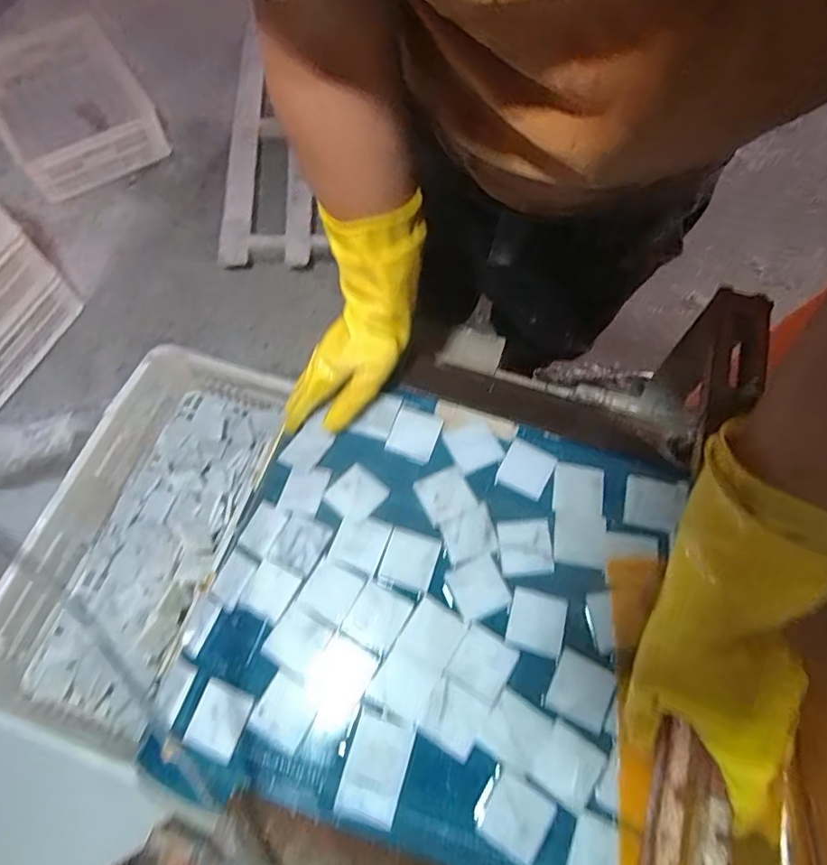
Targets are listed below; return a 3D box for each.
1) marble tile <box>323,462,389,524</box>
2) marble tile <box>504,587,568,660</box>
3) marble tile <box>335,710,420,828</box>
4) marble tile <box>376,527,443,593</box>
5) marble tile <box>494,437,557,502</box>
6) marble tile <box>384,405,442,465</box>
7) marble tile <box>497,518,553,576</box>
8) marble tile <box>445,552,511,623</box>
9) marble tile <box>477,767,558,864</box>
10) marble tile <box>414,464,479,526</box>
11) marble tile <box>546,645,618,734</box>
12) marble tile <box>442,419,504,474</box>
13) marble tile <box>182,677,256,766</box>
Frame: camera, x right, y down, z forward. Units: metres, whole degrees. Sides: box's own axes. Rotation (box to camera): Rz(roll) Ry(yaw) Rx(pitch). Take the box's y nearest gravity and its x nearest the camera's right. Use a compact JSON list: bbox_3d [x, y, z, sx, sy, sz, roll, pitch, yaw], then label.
[{"bbox_3d":[-0.056,0.060,0.535,0.048,0.008,0.048,-42,73,-17],"label":"marble tile"},{"bbox_3d":[0.108,0.167,0.485,0.048,0.004,0.051,15,67,6],"label":"marble tile"},{"bbox_3d":[-0.031,0.270,0.440,0.047,0.004,0.072,16,67,6],"label":"marble tile"},{"bbox_3d":[-0.003,0.117,0.509,0.047,0.005,0.049,16,67,6],"label":"marble tile"},{"bbox_3d":[0.112,0.036,0.545,0.048,0.005,0.050,26,68,10],"label":"marble tile"},{"bbox_3d":[0.001,0.001,0.562,0.047,0.004,0.054,19,67,8],"label":"marble tile"},{"bbox_3d":[0.104,0.107,0.512,0.049,0.004,0.049,-3,66,-2],"label":"marble tile"},{"bbox_3d":[0.058,0.139,0.495,0.048,0.004,0.046,-20,68,-9],"label":"marble tile"},{"bbox_3d":[0.080,0.300,0.427,0.047,0.005,0.051,29,69,12],"label":"marble tile"},{"bbox_3d":[0.030,0.060,0.530,0.048,0.005,0.049,-24,68,-11],"label":"marble tile"},{"bbox_3d":[0.141,0.216,0.462,0.048,0.004,0.051,26,68,10],"label":"marble tile"},{"bbox_3d":[0.060,0.012,0.554,0.049,0.004,0.049,-21,68,-10],"label":"marble tile"},{"bbox_3d":[-0.165,0.243,0.464,0.047,0.011,0.053,19,67,8],"label":"marble tile"}]

